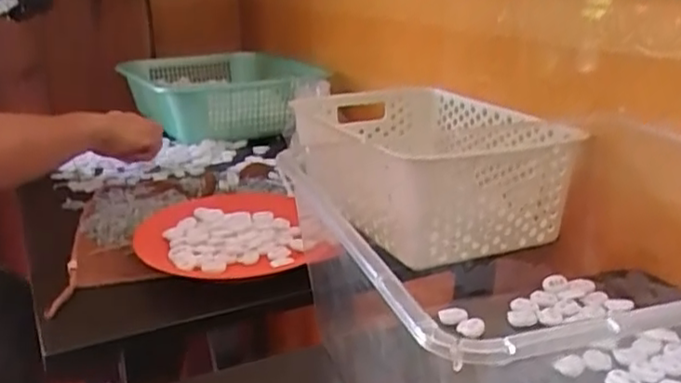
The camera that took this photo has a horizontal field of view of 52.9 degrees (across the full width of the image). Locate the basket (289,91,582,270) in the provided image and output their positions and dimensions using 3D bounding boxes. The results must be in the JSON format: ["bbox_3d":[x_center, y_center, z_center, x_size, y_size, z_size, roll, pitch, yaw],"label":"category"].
[{"bbox_3d":[0.099,-0.032,0.770,0.207,0.115,0.328,-9,20,-20],"label":"basket"}]

